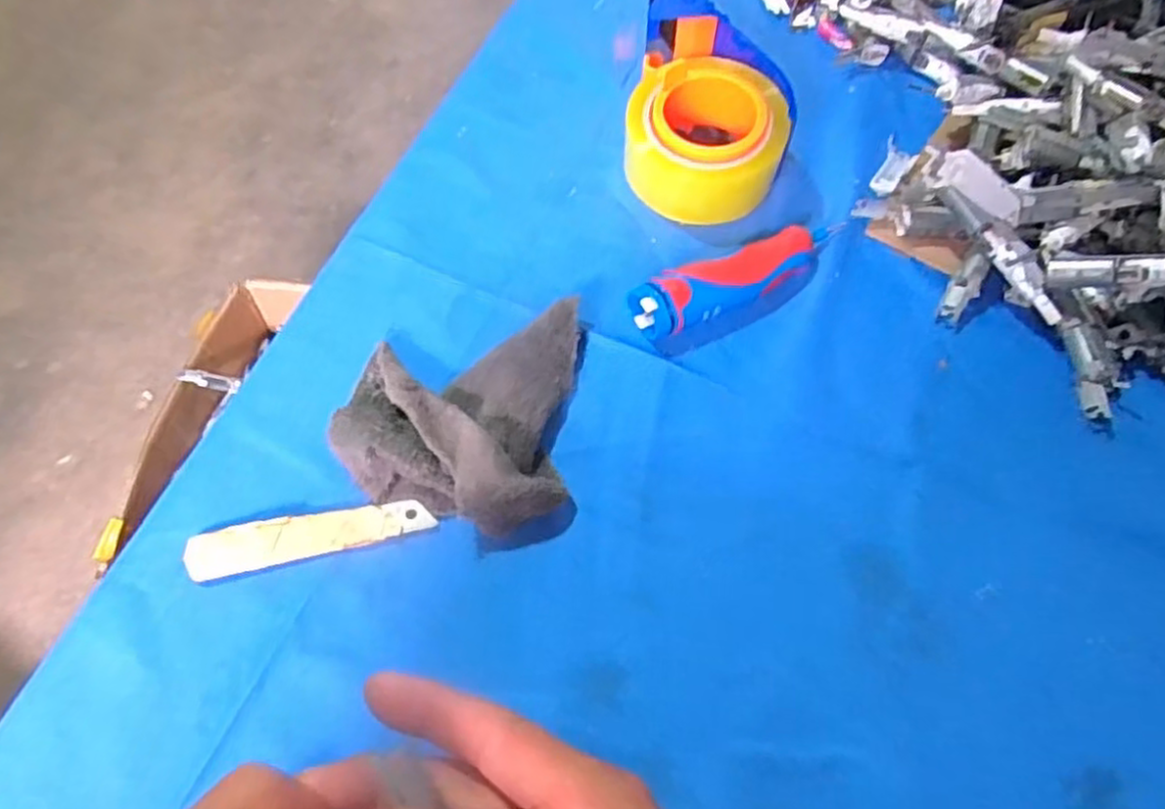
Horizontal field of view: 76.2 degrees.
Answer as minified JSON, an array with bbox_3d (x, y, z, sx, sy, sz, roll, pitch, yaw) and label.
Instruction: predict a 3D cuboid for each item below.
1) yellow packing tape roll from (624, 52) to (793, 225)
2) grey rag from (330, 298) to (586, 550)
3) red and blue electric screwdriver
[{"bbox_3d":[0.081,-0.176,0.494,0.100,0.066,0.100,1,59,-2],"label":"yellow packing tape roll"},{"bbox_3d":[-0.064,0.002,0.392,0.120,0.030,0.136,4,59,-1],"label":"grey rag"},{"bbox_3d":[0.101,-0.079,0.454,0.149,0.030,0.033,-22,63,-15],"label":"red and blue electric screwdriver"}]

